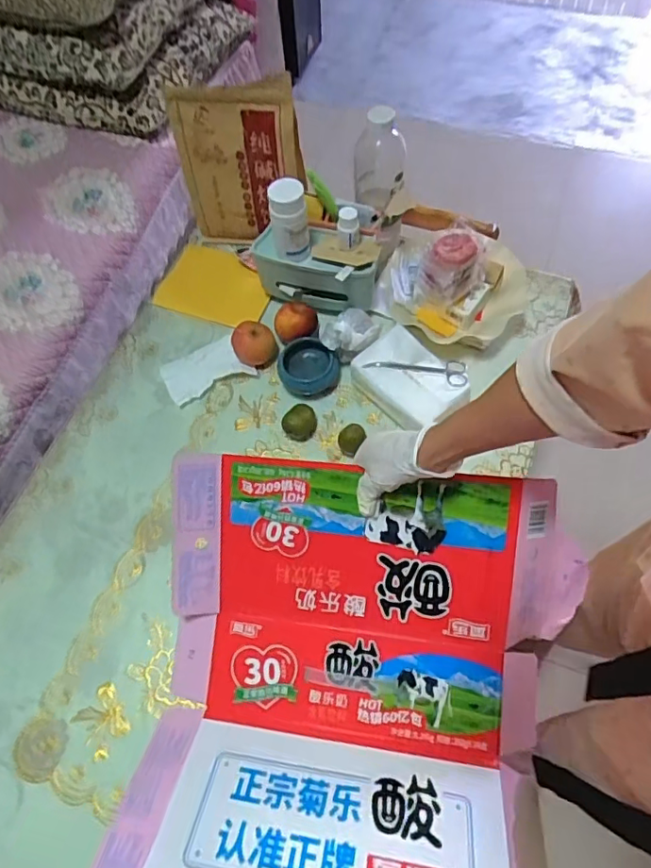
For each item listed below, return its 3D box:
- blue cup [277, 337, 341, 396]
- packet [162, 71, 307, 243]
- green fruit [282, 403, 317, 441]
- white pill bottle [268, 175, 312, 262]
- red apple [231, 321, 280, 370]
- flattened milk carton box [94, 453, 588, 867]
[{"bbox_3d":[-0.026,-0.105,0.834,0.096,0.052,0.085,-4,64,2],"label":"blue cup"},{"bbox_3d":[-0.143,-0.432,0.876,0.224,0.256,0.022,8,54,15],"label":"packet"},{"bbox_3d":[-0.038,-0.020,0.803,0.047,0.045,0.046,-1,64,3],"label":"green fruit"},{"bbox_3d":[-0.052,-0.309,0.769,0.052,0.106,0.053,-5,64,1],"label":"white pill bottle"},{"bbox_3d":[-0.112,-0.141,0.847,0.060,0.065,0.061,34,71,18],"label":"red apple"},{"bbox_3d":[0.018,0.299,0.529,0.437,0.195,0.526,7,65,7],"label":"flattened milk carton box"}]

